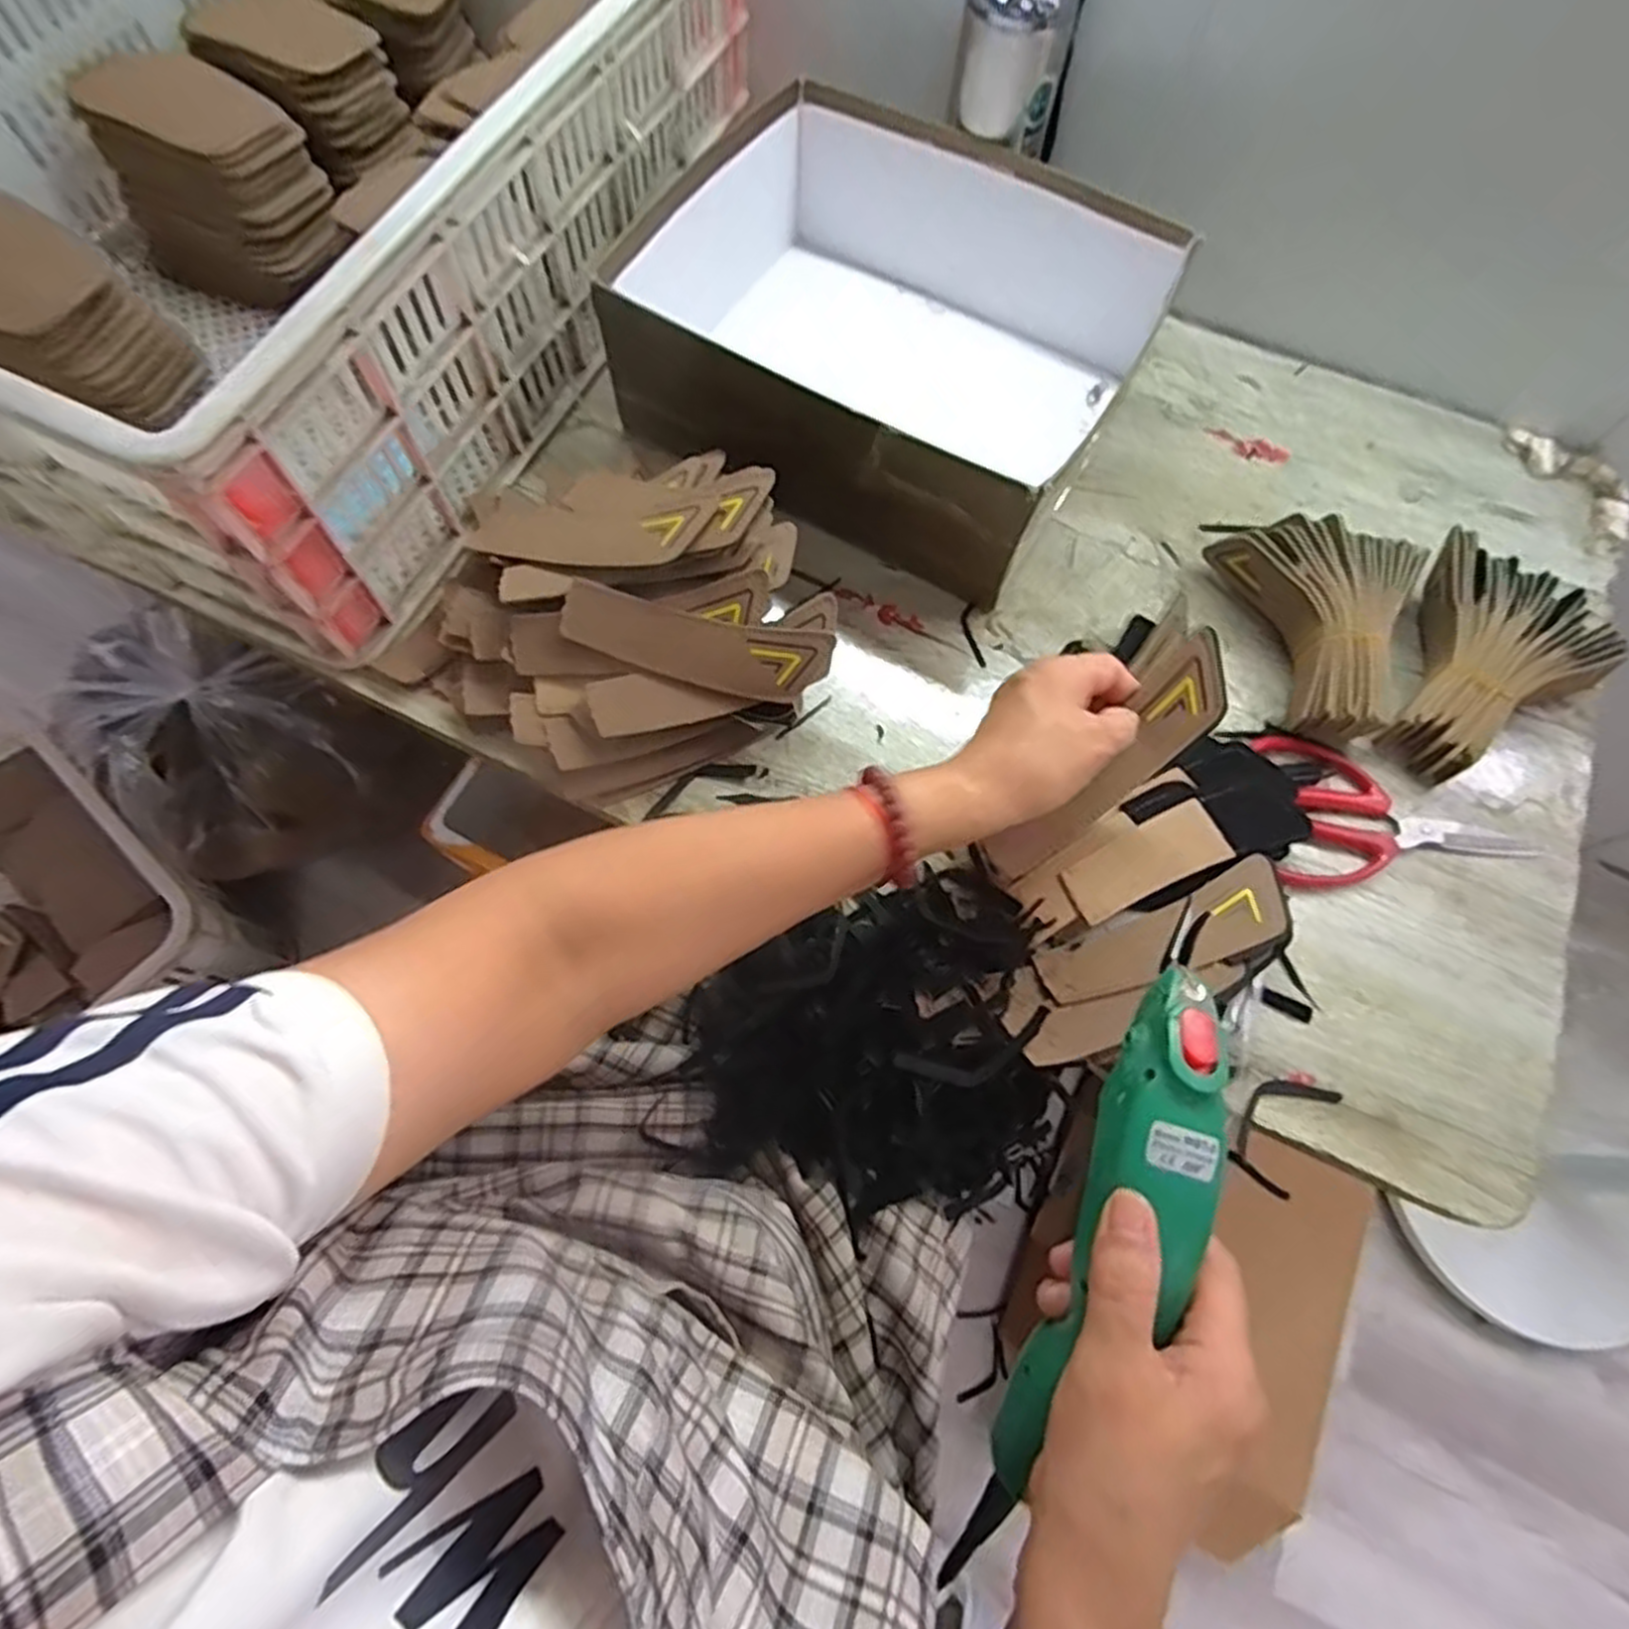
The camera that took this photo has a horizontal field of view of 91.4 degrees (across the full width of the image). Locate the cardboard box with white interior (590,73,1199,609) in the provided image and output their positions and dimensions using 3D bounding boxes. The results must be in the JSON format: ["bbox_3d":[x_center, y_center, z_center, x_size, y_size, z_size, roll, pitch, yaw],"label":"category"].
[{"bbox_3d":[0.056,-0.350,0.577,0.322,0.112,0.309,27,69,9],"label":"cardboard box with white interior"}]

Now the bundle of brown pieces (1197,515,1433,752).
[{"bbox_3d":[0.351,-0.127,0.531,0.115,0.052,0.153,-11,69,-7],"label":"bundle of brown pieces"}]

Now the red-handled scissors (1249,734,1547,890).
[{"bbox_3d":[0.368,-0.003,0.505,0.164,0.009,0.101,1,68,-2],"label":"red-handled scissors"}]

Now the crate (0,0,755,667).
[{"bbox_3d":[-0.362,-0.472,0.560,0.452,0.189,0.632,22,68,7],"label":"crate"}]

